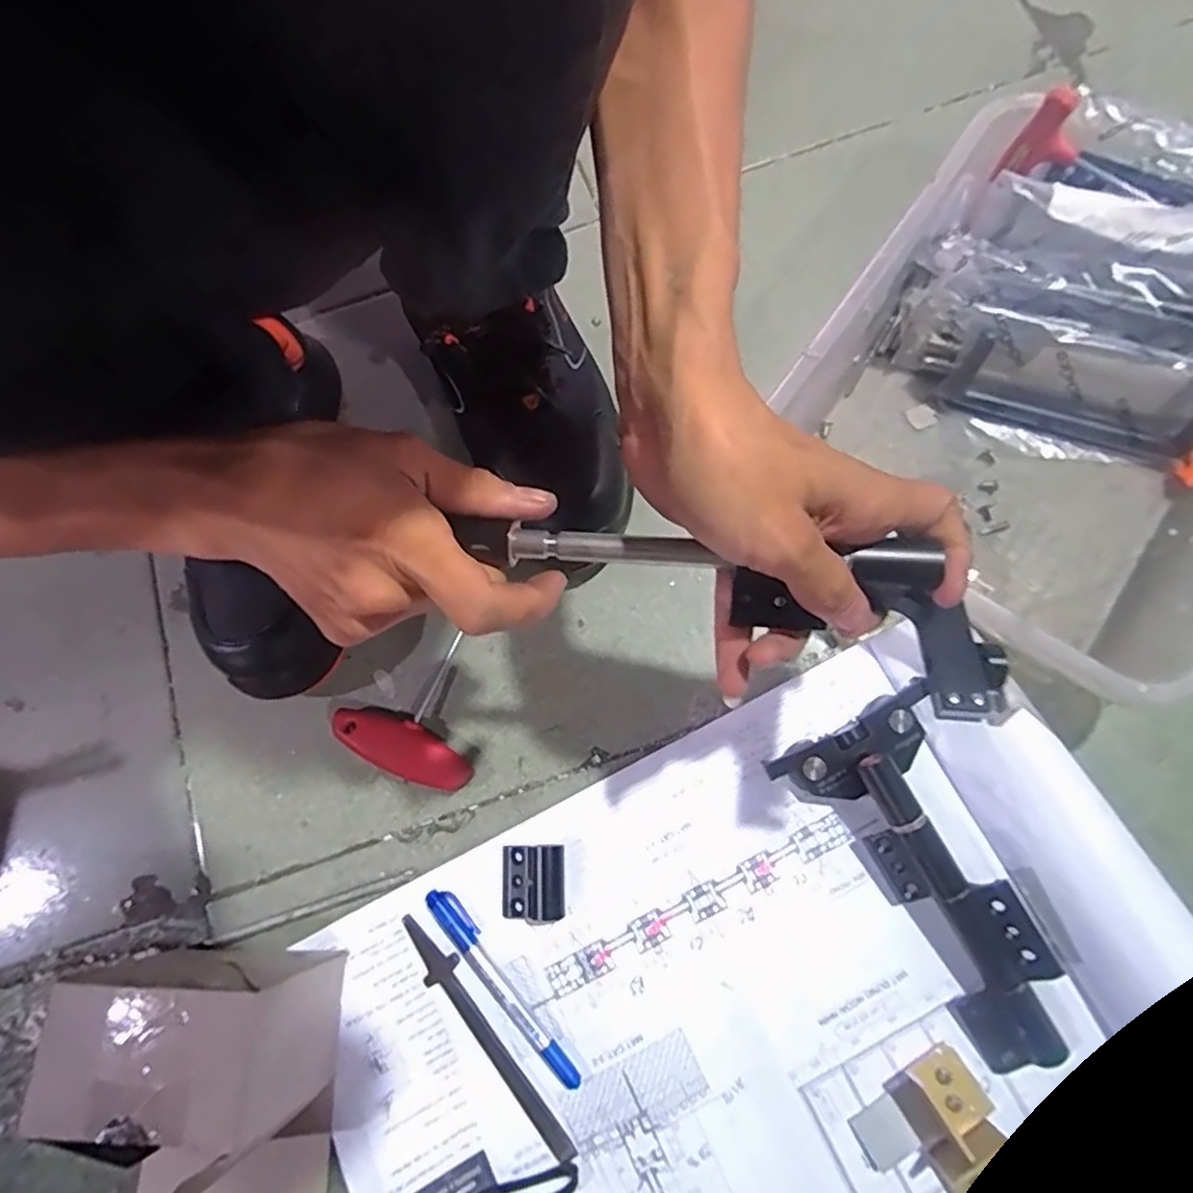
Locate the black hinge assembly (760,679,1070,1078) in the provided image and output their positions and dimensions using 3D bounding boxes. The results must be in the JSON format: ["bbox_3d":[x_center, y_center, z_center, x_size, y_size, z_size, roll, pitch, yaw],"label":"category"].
[{"bbox_3d":[0.188,0.156,0.368,0.104,0.036,0.192,-27,71,-3],"label":"black hinge assembly"}]

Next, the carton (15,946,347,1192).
[{"bbox_3d":[-0.206,0.280,0.342,0.117,0.093,0.164,-3,71,5],"label":"carton"}]

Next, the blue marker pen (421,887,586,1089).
[{"bbox_3d":[-0.054,0.222,0.381,0.016,0.011,0.129,-41,75,-11],"label":"blue marker pen"}]

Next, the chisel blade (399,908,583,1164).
[{"bbox_3d":[-0.064,0.251,0.385,0.019,0.004,0.153,-41,75,-11],"label":"chisel blade"}]

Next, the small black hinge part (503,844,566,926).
[{"bbox_3d":[-0.038,0.172,0.398,0.038,0.020,0.042,-4,72,1],"label":"small black hinge part"}]

